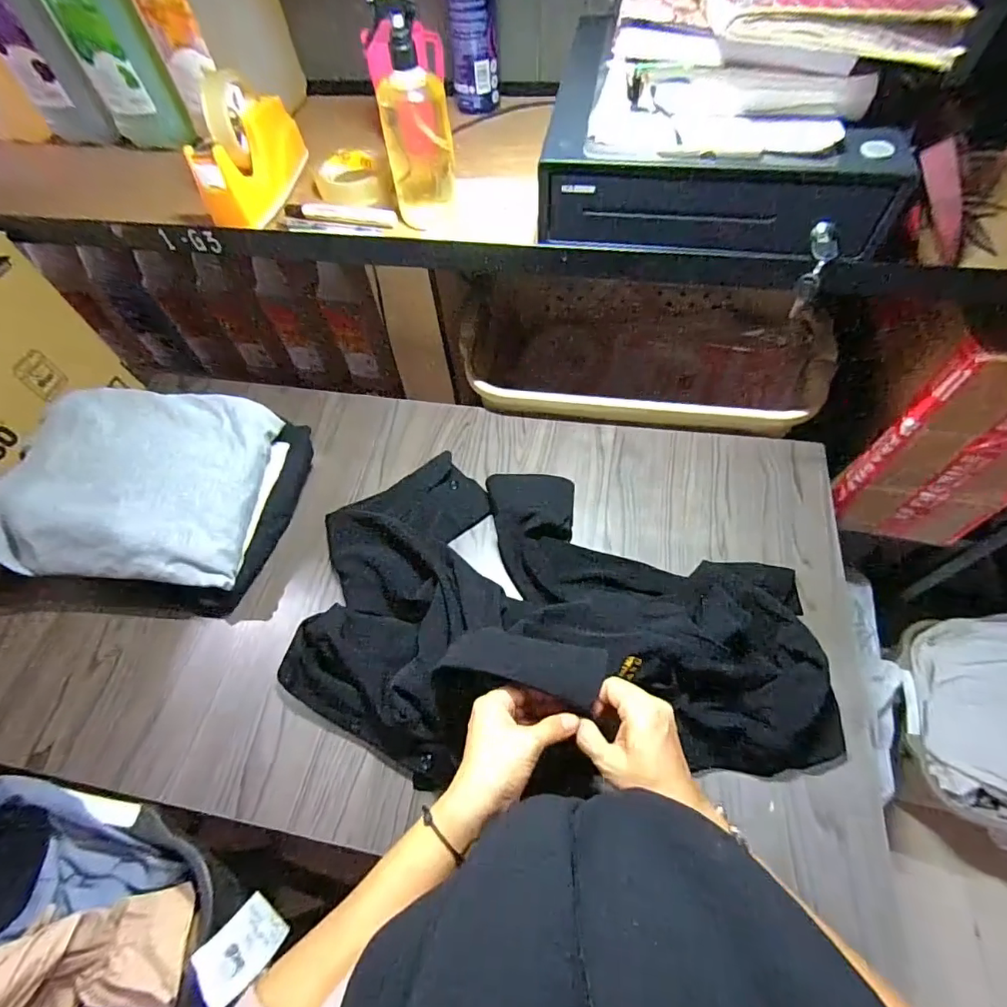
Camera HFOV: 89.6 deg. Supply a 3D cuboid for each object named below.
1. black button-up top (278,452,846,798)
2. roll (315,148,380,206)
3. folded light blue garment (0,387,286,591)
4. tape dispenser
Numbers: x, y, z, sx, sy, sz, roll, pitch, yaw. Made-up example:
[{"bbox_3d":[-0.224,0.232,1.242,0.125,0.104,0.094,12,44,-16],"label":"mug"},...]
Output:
[{"bbox_3d":[0.059,0.113,0.592,0.599,0.113,0.351,9,60,13],"label":"black button-up top"},{"bbox_3d":[-0.206,-0.429,0.668,0.078,0.039,0.078,-14,59,-4],"label":"roll"},{"bbox_3d":[-0.468,-0.028,0.650,0.291,0.084,0.247,5,60,7],"label":"folded light blue garment"},{"bbox_3d":[-0.309,-0.436,0.614,0.062,0.107,0.178,5,60,7],"label":"tape dispenser"}]

